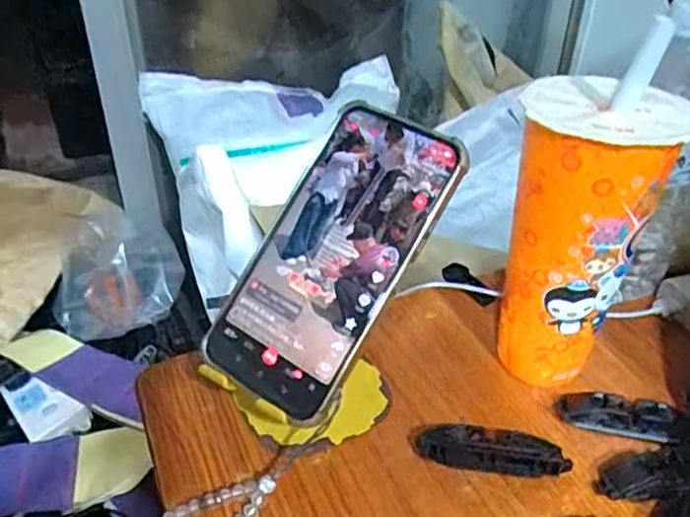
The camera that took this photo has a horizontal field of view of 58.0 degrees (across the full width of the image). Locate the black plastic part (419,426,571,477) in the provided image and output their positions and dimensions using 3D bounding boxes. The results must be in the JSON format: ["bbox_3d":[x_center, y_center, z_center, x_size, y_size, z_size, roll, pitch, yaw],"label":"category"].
[{"bbox_3d":[0.083,0.109,0.353,0.080,0.016,0.022,4,35,4],"label":"black plastic part"}]

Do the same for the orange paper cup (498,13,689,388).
[{"bbox_3d":[0.138,-0.014,0.373,0.082,0.196,0.081,20,39,25],"label":"orange paper cup"}]

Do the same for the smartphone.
[{"bbox_3d":[-0.007,-0.003,0.338,0.082,0.007,0.169,29,85,25],"label":"smartphone"}]

